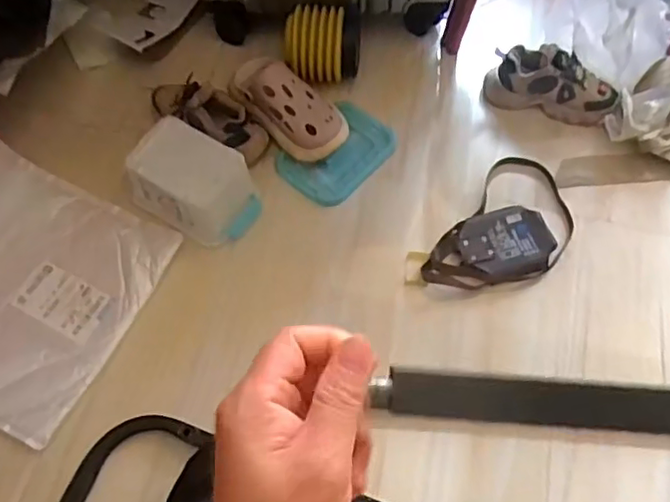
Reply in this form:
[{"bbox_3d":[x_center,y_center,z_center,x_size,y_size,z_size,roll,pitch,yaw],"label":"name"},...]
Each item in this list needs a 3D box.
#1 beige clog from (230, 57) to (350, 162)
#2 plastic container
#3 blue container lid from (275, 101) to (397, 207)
[{"bbox_3d":[-0.068,-0.225,0.954,0.100,0.085,0.206,-35,68,-16],"label":"beige clog"},{"bbox_3d":[-0.202,-0.097,0.878,0.172,0.101,0.117,31,65,17],"label":"plastic container"},{"bbox_3d":[0.006,-0.155,0.964,0.124,0.015,0.183,39,68,20],"label":"blue container lid"}]

